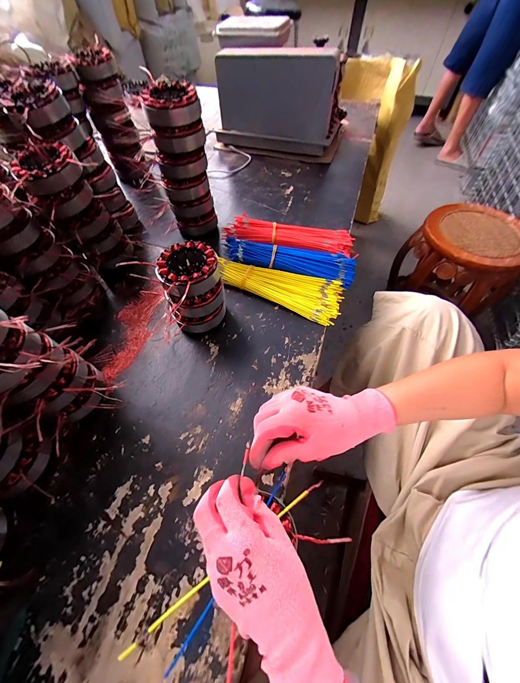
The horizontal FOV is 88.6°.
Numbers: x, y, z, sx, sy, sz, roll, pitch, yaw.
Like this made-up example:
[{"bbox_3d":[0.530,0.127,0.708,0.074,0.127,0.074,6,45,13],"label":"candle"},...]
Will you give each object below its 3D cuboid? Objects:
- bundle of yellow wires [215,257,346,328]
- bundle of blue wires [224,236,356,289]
[{"bbox_3d":[0.039,-0.108,0.487,0.226,0.033,0.085,24,63,19],"label":"bundle of yellow wires"},{"bbox_3d":[0.052,-0.157,0.507,0.246,0.037,0.068,11,59,11],"label":"bundle of blue wires"}]

